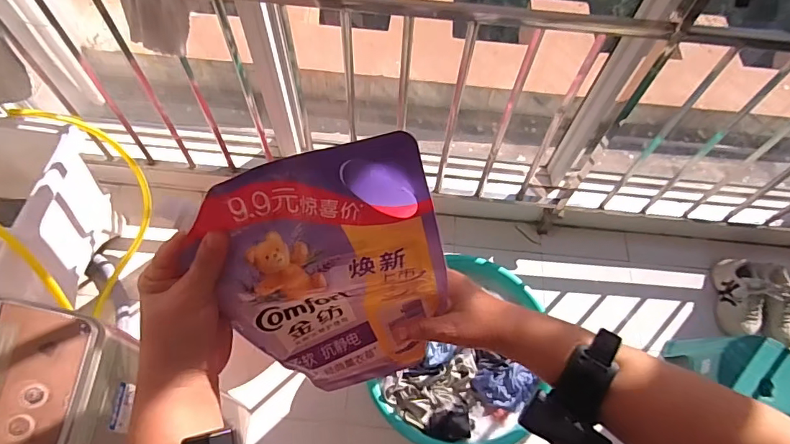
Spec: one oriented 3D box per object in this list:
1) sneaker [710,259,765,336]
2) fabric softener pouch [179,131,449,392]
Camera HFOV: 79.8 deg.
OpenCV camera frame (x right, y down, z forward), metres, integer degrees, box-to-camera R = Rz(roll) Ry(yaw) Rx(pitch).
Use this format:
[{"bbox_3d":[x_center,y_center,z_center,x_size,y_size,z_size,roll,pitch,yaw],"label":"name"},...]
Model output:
[{"bbox_3d":[1.093,0.236,1.508,0.090,0.118,0.255,-1,63,-4],"label":"sneaker"},{"bbox_3d":[-0.041,0.054,0.385,0.165,0.244,0.033,-13,40,4],"label":"fabric softener pouch"}]

